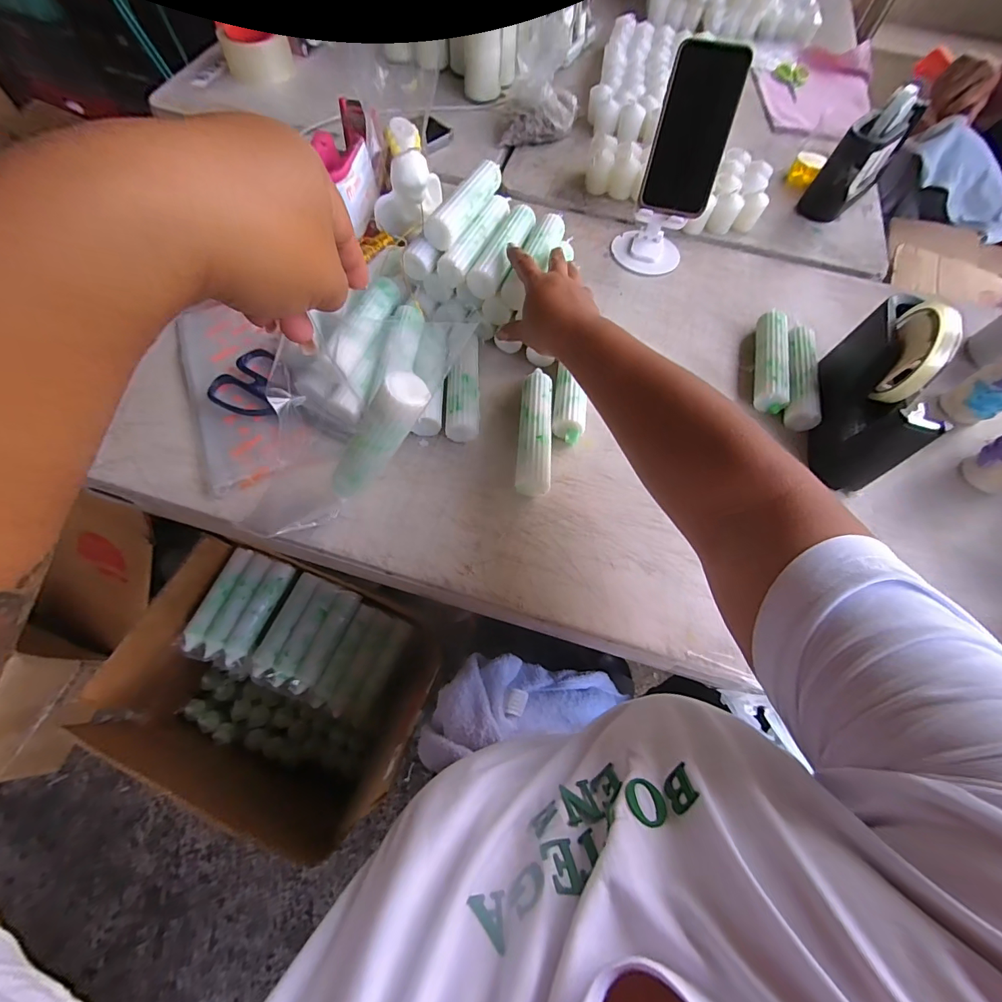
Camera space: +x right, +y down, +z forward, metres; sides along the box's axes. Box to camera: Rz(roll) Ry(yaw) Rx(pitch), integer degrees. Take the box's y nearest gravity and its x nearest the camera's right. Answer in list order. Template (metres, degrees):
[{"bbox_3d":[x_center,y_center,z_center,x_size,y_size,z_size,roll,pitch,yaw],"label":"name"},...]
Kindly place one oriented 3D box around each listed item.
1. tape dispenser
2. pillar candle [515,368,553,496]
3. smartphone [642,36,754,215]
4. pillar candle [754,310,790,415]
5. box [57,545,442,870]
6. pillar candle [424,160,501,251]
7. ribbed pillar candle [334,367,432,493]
[{"bbox_3d":[0.379,-0.115,0.429,0.056,0.131,0.169,14,65,4],"label":"tape dispenser"},{"bbox_3d":[0.035,-0.069,0.440,0.032,0.034,0.137,5,64,0],"label":"pillar candle"},{"bbox_3d":[0.221,-0.423,0.492,0.079,0.161,0.015,12,22,3],"label":"smartphone"},{"bbox_3d":[0.318,-0.166,0.506,0.028,0.036,0.136,14,65,4],"label":"pillar candle"},{"bbox_3d":[-0.328,0.255,0.636,0.333,0.190,0.296,21,65,7],"label":"box"},{"bbox_3d":[-0.038,-0.329,0.468,0.029,0.025,0.135,23,66,8],"label":"pillar candle"},{"bbox_3d":[-0.099,-0.043,0.332,0.031,0.132,0.029,2,58,-41],"label":"ribbed pillar candle"}]

